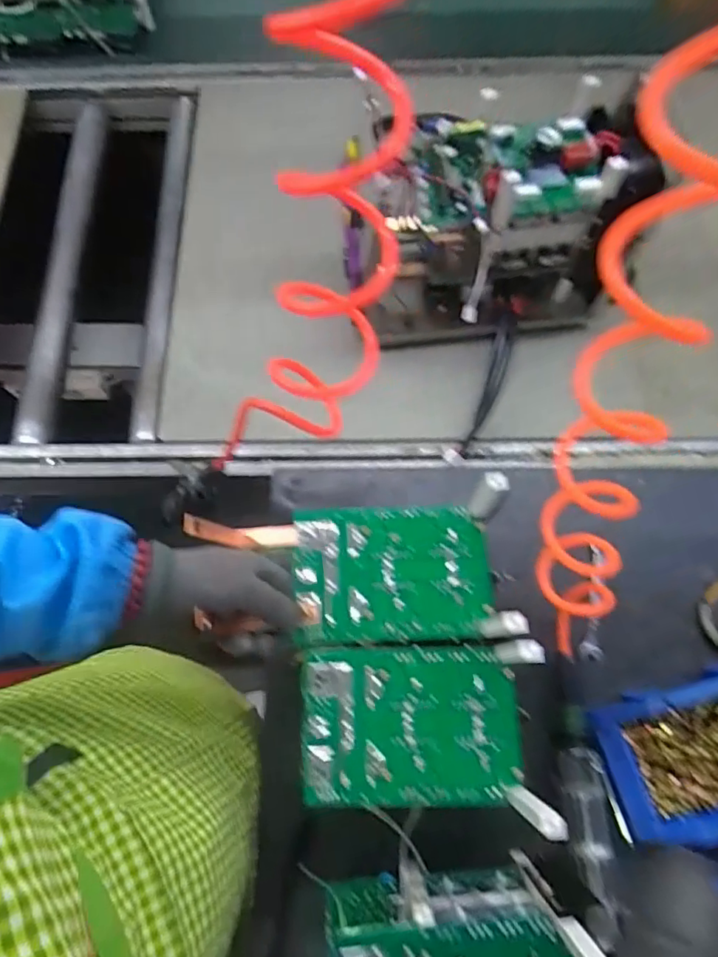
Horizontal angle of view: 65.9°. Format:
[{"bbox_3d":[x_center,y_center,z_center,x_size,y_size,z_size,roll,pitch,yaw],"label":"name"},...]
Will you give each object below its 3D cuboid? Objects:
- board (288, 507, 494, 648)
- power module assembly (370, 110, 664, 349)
[{"bbox_3d":[0.027,0.080,0.472,0.162,0.010,0.113,-3,71,0],"label":"board"},{"bbox_3d":[0.147,-0.263,0.614,0.254,0.217,0.125,-7,71,-1],"label":"power module assembly"}]

